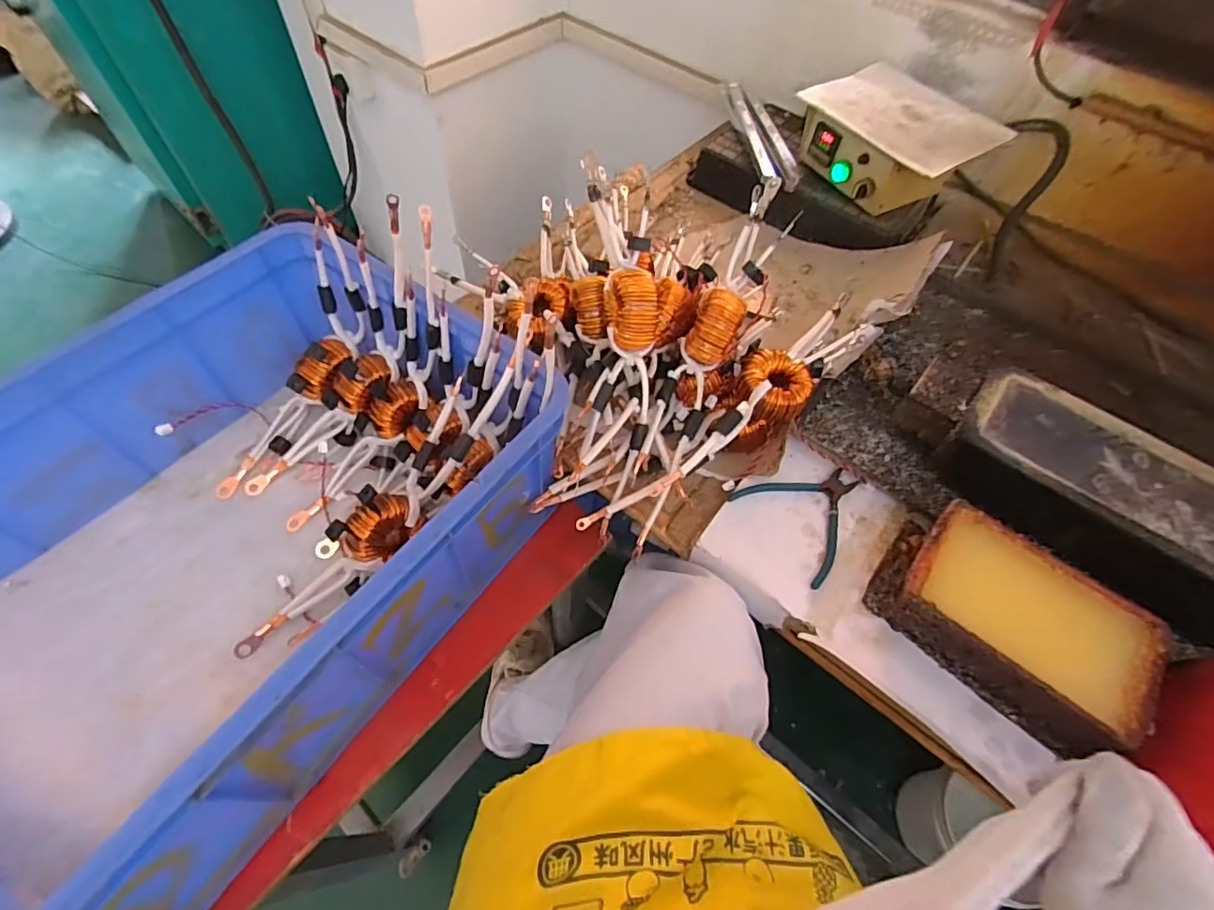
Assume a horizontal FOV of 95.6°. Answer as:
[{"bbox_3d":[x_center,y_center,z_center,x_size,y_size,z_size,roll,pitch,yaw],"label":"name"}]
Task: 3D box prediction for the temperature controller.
[{"bbox_3d":[0.448,-0.485,0.866,0.212,0.106,0.249,-28,63,-20],"label":"temperature controller"}]

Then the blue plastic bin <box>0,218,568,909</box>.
[{"bbox_3d":[-0.377,0.085,0.524,0.417,0.200,0.578,32,61,16],"label":"blue plastic bin"}]

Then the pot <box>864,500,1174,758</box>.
[{"bbox_3d":[0.383,0.157,0.521,0.225,0.071,0.139,39,63,19],"label":"pot"}]

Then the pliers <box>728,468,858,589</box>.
[{"bbox_3d":[0.225,0.058,0.614,0.129,0.008,0.129,-33,65,-22],"label":"pliers"}]

